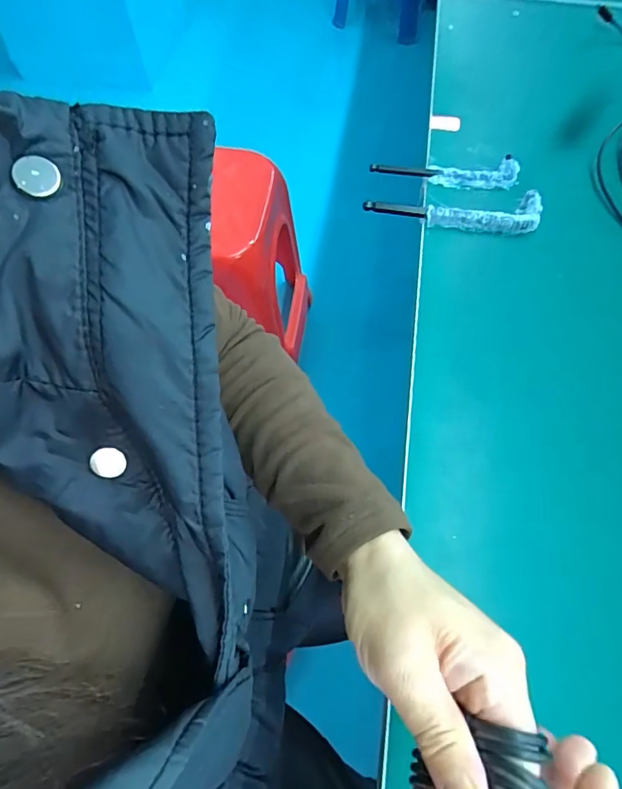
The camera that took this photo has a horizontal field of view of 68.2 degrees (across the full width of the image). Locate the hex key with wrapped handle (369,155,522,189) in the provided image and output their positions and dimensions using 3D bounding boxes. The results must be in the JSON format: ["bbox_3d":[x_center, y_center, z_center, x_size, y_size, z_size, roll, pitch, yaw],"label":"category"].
[{"bbox_3d":[0.148,-0.244,0.507,0.163,0.020,0.037,-2,62,-1],"label":"hex key with wrapped handle"}]

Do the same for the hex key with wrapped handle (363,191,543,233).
[{"bbox_3d":[0.148,-0.192,0.478,0.178,0.016,0.040,2,62,1],"label":"hex key with wrapped handle"}]

